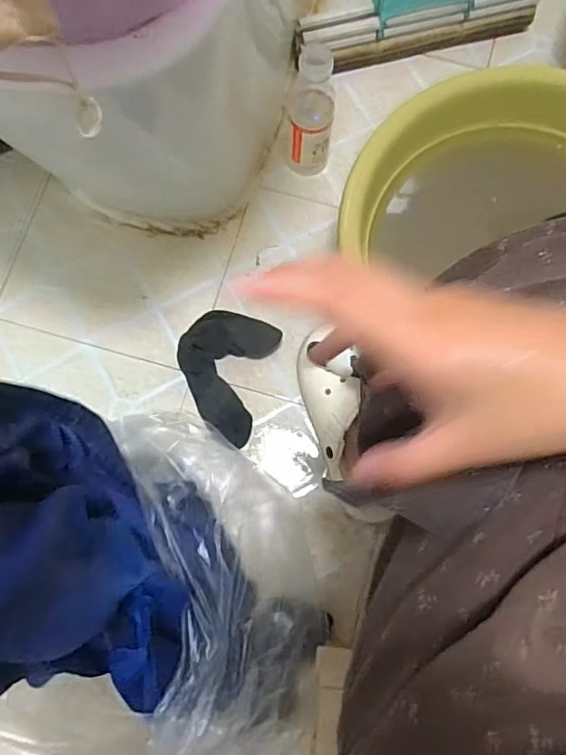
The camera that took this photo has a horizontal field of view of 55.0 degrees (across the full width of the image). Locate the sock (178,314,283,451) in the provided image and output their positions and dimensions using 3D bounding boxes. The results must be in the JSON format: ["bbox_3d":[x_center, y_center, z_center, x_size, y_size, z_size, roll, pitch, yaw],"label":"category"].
[{"bbox_3d":[-0.086,-0.001,0.738,0.126,0.037,0.163,18,80,3],"label":"sock"}]

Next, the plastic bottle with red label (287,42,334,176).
[{"bbox_3d":[0.037,-0.347,0.733,0.062,0.195,0.059,0,79,0],"label":"plastic bottle with red label"}]

